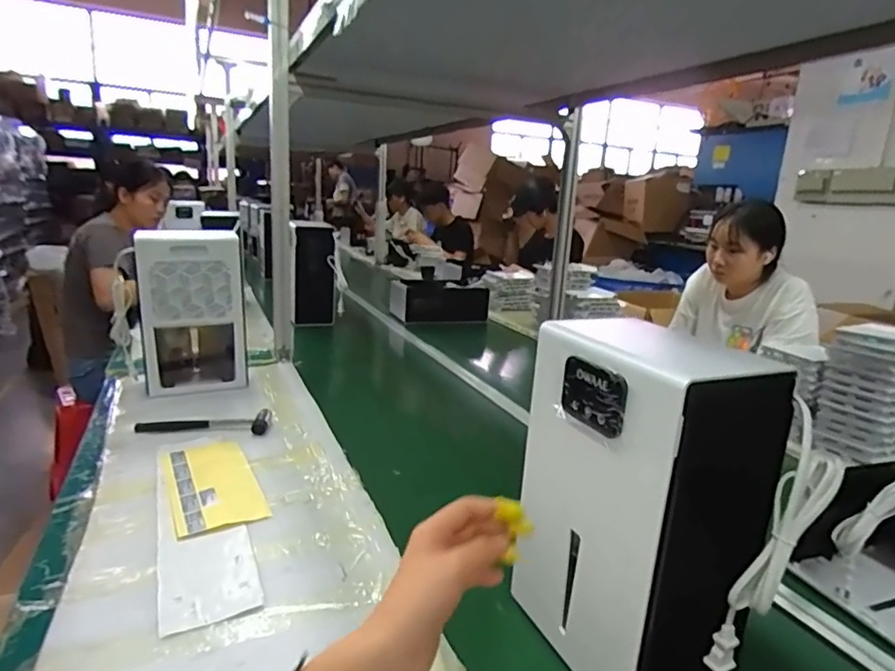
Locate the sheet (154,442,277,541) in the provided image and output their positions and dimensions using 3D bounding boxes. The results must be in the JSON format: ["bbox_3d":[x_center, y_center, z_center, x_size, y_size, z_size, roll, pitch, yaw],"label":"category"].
[{"bbox_3d":[-0.374,0.231,0.885,0.127,0.009,0.269,-8,17,-29],"label":"sheet"}]

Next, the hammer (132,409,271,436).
[{"bbox_3d":[-0.469,0.174,1.088,0.249,0.041,0.062,2,14,-4],"label":"hammer"}]

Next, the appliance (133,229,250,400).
[{"bbox_3d":[-0.599,-0.071,1.345,0.210,0.346,0.288,-2,15,-19],"label":"appliance"}]

